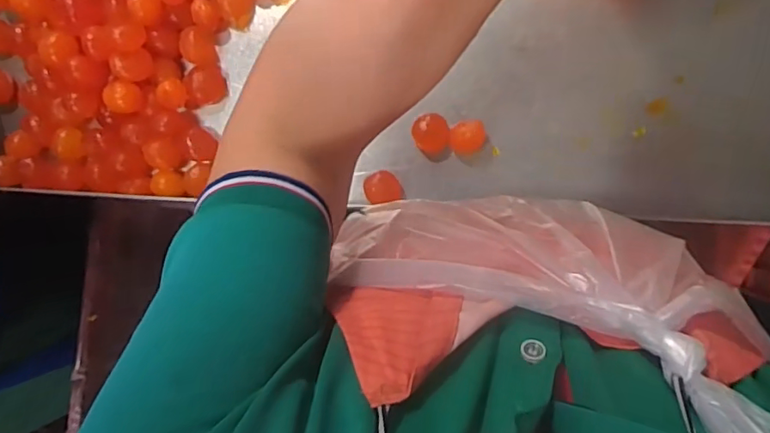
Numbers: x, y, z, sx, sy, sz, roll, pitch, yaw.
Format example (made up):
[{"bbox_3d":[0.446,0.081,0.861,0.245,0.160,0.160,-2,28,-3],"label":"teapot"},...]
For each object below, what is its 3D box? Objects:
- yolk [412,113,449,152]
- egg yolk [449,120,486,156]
[{"bbox_3d":[0.041,-0.073,0.477,0.031,0.021,0.032,0,92,5],"label":"yolk"},{"bbox_3d":[0.072,-0.068,0.472,0.031,0.024,0.028,-7,91,6],"label":"egg yolk"}]

